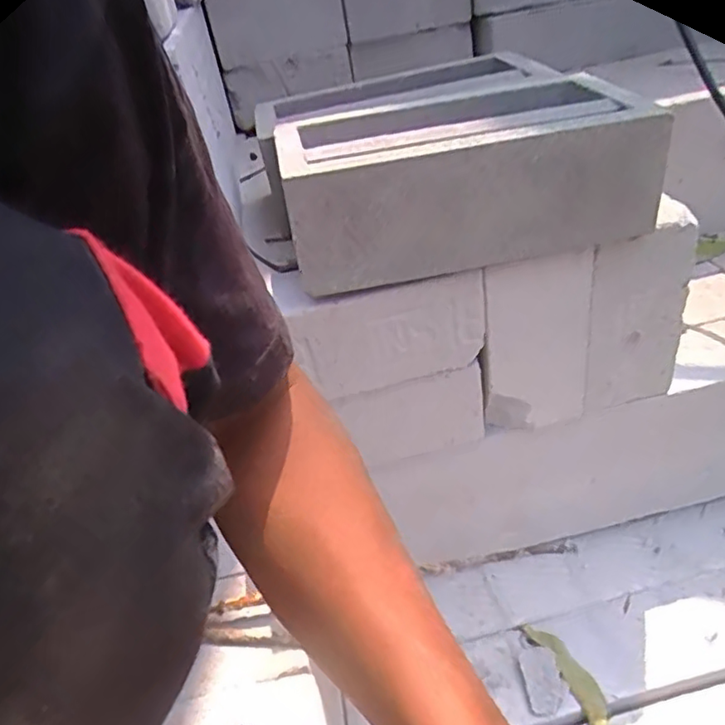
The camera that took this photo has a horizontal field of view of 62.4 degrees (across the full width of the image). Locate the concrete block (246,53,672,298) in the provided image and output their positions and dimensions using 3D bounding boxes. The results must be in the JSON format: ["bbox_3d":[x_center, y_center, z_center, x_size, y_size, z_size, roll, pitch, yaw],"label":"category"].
[{"bbox_3d":[0.061,-0.188,0.573,0.295,0.114,0.304,-16,35,-9],"label":"concrete block"}]

